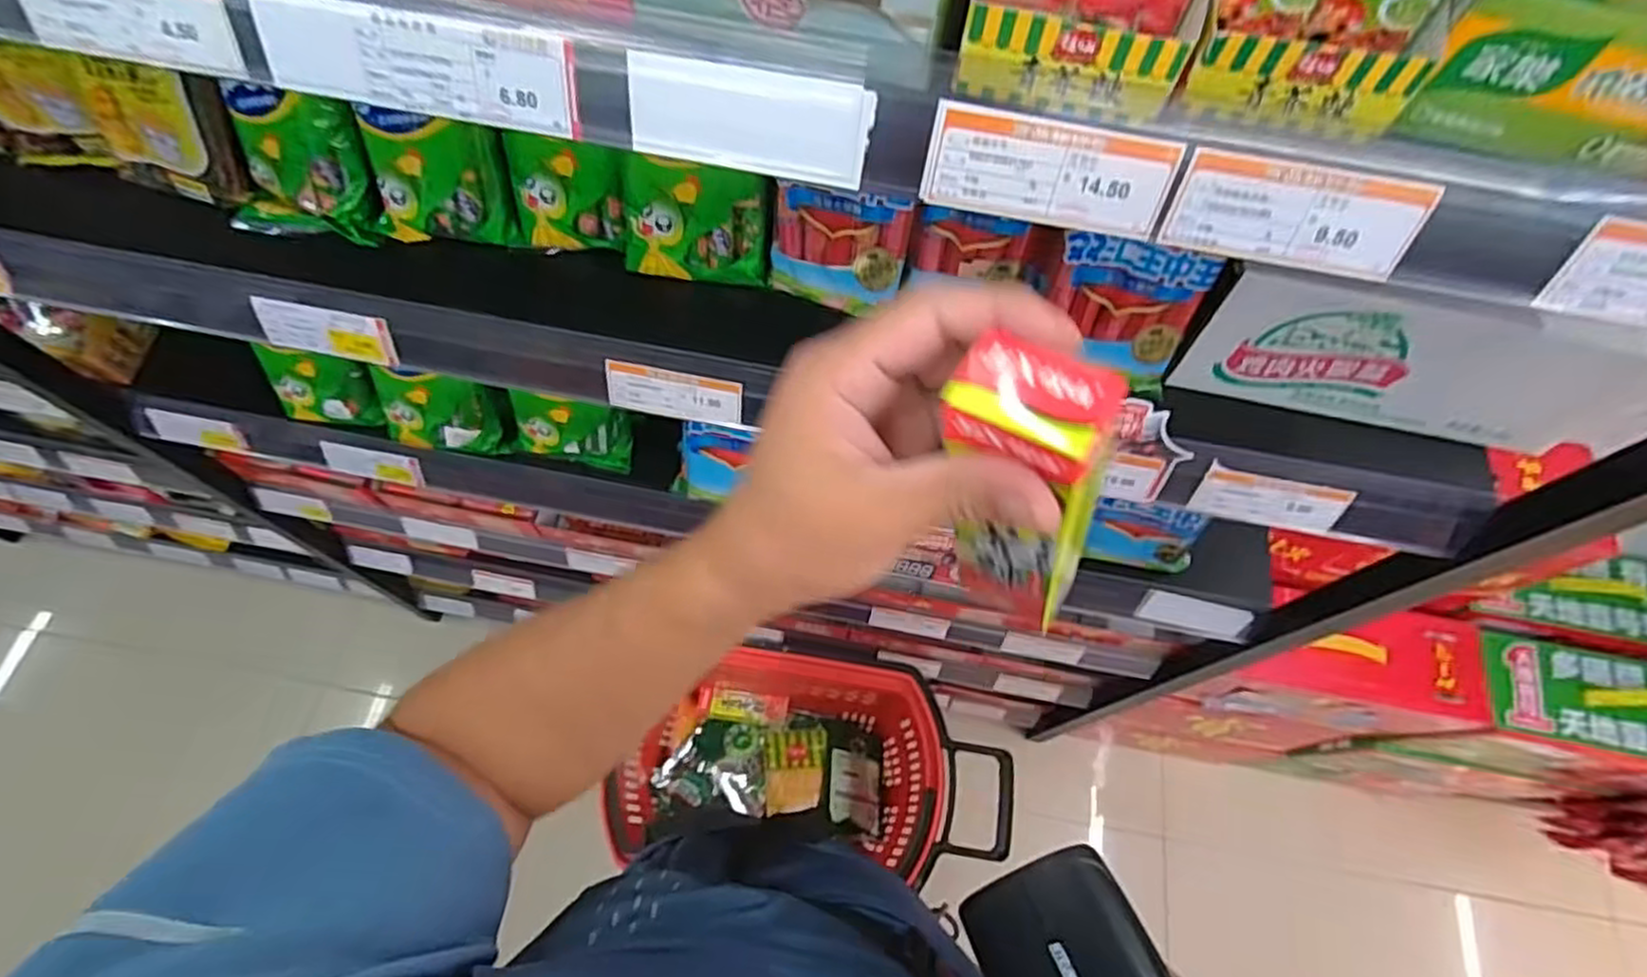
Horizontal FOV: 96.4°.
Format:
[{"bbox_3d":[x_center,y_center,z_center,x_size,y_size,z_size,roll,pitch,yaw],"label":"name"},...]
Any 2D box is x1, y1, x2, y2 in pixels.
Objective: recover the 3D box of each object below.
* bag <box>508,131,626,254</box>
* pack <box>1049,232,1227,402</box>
[{"bbox_3d":[-0.177,-0.208,0.518,0.089,0.086,0.032,11,48,1],"label":"bag"},{"bbox_3d":[0.193,-0.118,0.484,0.095,0.106,0.032,14,48,4],"label":"pack"}]

